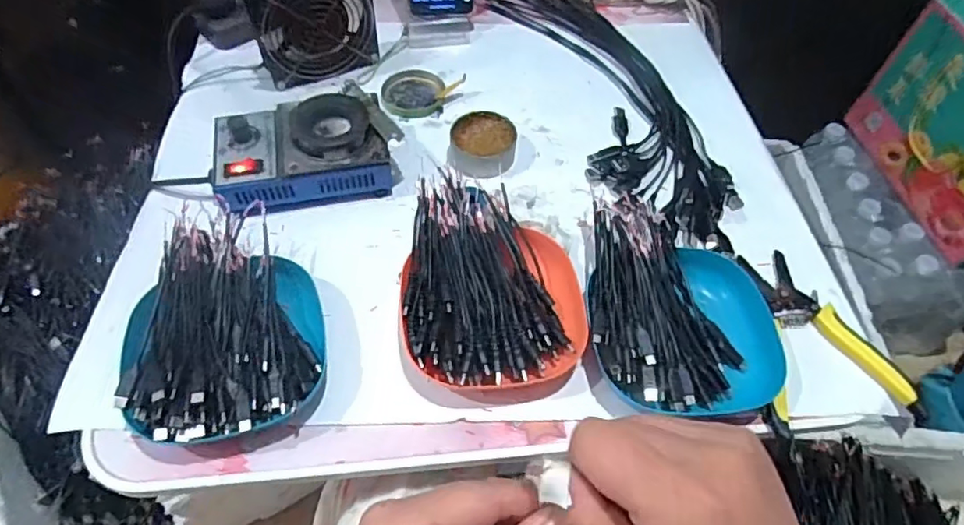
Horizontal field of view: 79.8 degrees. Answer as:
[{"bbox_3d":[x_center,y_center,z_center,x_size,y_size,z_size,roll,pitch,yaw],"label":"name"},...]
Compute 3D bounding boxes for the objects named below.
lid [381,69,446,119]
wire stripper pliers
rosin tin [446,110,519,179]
[{"bbox_3d":[-0.074,-0.184,0.620,0.063,0.009,0.074,19,58,10],"label":"lid"},{"bbox_3d":[0.260,0.057,0.460,0.113,0.022,0.157,-3,57,-4],"label":"wire stripper pliers"},{"bbox_3d":[0.000,-0.111,0.559,0.063,0.026,0.072,7,57,3],"label":"rosin tin"}]

